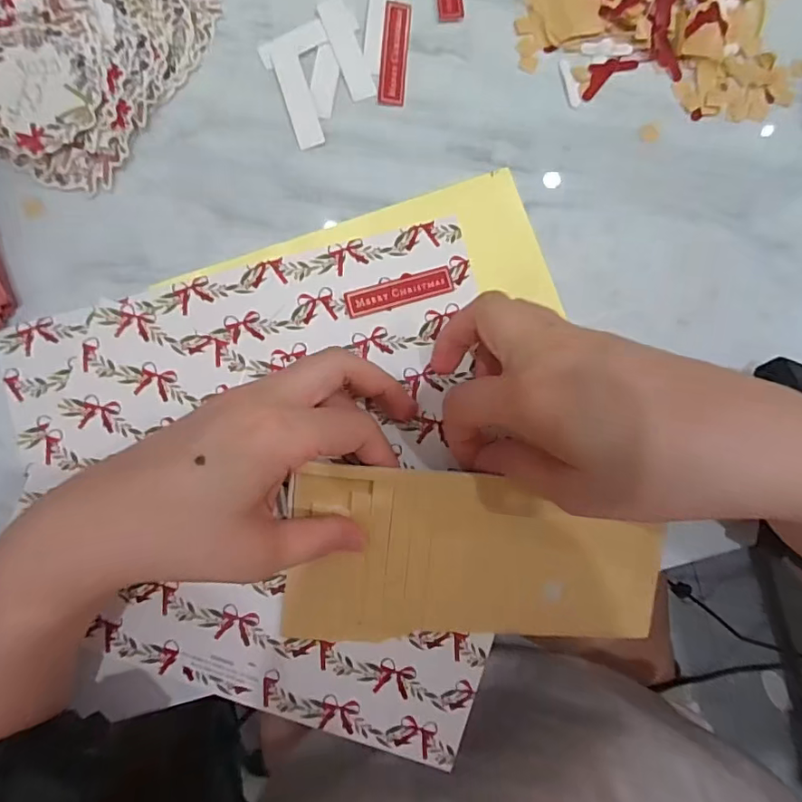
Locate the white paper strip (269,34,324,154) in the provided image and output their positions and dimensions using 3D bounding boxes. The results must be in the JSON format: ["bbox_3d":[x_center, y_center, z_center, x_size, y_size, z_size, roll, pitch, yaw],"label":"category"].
[{"bbox_3d":[-0.059,-0.174,0.294,0.015,0.004,0.063,-16,87,-3],"label":"white paper strip"}]

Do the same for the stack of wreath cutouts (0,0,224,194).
[{"bbox_3d":[-0.176,-0.193,0.286,0.107,0.016,0.141,34,86,1],"label":"stack of wreath cutouts"}]

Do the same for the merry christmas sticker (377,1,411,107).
[{"bbox_3d":[-0.004,-0.199,0.299,0.015,0.004,0.061,5,86,-1],"label":"merry christmas sticker"}]

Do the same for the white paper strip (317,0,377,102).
[{"bbox_3d":[-0.031,-0.202,0.298,0.015,0.004,0.062,-20,87,-3],"label":"white paper strip"}]

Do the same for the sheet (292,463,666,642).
[{"bbox_3d":[0.038,0.079,0.268,0.188,0.013,0.092,3,105,-3],"label":"sheet"}]

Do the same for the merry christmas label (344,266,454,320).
[{"bbox_3d":[-0.001,-0.060,0.288,0.059,0.004,0.015,-16,87,-3],"label":"merry christmas label"}]

